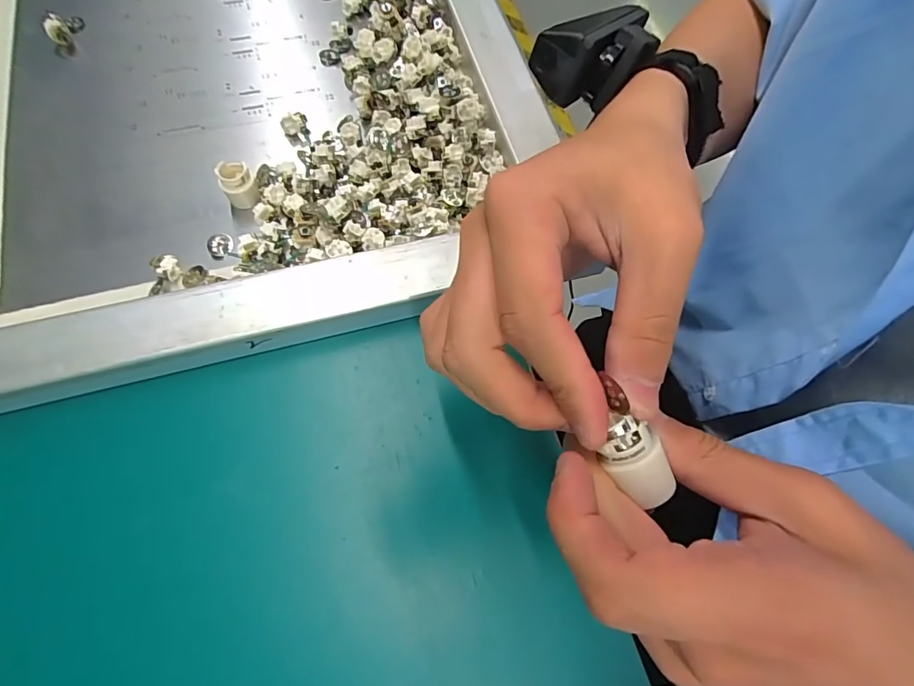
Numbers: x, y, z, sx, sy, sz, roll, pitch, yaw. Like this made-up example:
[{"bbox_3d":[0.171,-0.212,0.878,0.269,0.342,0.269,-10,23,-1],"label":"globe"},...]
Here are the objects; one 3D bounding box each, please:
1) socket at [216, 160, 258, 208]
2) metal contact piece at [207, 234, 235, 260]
[{"bbox_3d":[-0.139,-0.100,0.308,0.020,0.028,0.018,-28,72,-13],"label":"socket"},{"bbox_3d":[-0.149,-0.061,0.305,0.015,0.004,0.017,-32,73,-14],"label":"metal contact piece"}]

